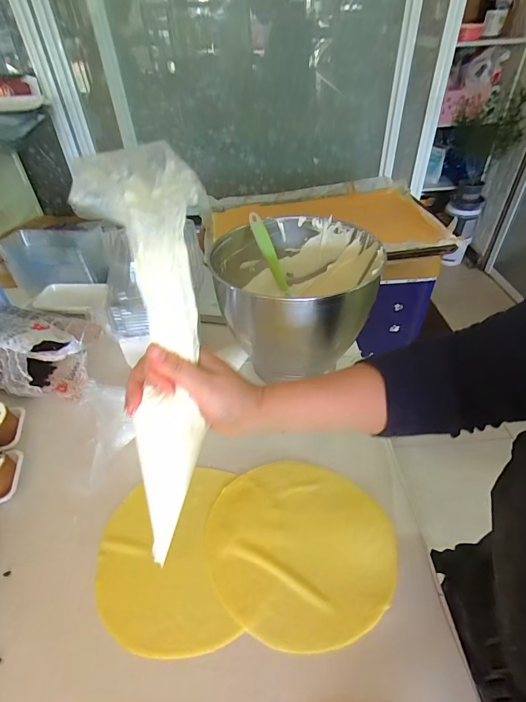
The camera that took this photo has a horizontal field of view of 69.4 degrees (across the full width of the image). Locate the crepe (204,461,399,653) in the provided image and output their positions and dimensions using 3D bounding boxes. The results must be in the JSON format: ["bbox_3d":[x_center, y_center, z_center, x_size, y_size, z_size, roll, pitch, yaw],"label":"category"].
[{"bbox_3d":[0.043,0.224,0.452,0.205,0.007,0.204,-2,43,2],"label":"crepe"}]

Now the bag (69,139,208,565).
[{"bbox_3d":[-0.085,0.034,0.321,0.063,0.369,0.077,9,25,13],"label":"bag"}]

